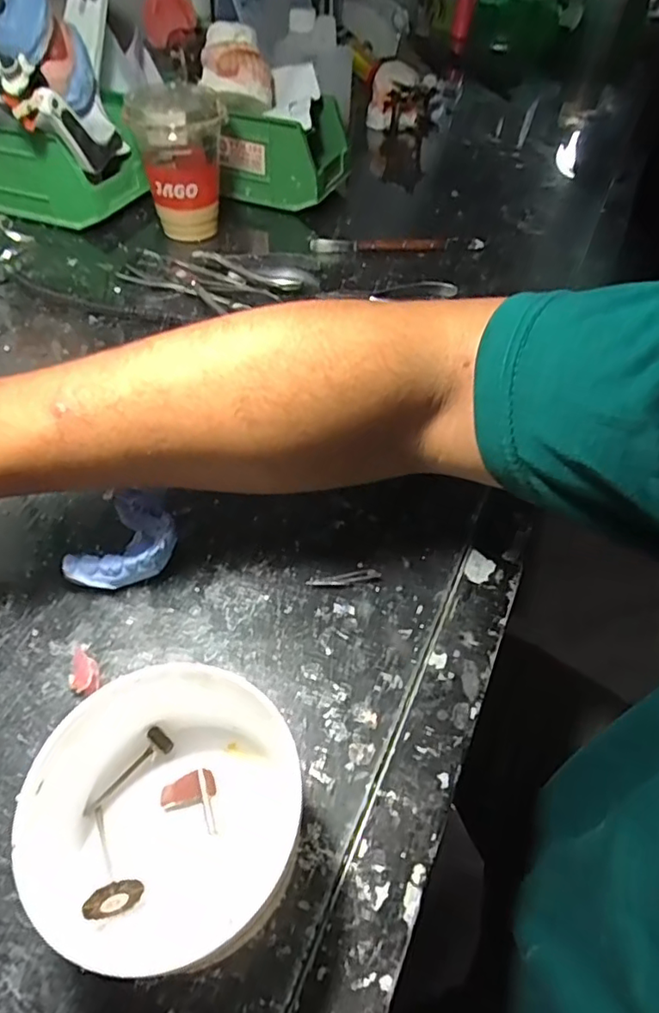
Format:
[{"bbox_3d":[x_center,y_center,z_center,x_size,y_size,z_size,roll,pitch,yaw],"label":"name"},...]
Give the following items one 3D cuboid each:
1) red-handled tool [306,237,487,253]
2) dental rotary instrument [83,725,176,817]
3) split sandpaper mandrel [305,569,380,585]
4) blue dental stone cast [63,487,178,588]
[{"bbox_3d":[0.070,-0.263,0.567,0.175,0.015,0.021,-4,50,-6],"label":"red-handled tool"},{"bbox_3d":[-0.085,0.114,0.240,0.012,0.008,0.041,36,71,24],"label":"dental rotary instrument"},{"bbox_3d":[0.008,0.041,0.315,0.041,0.004,0.006,-9,51,-11],"label":"split sandpaper mandrel"},{"bbox_3d":[-0.108,0.020,0.309,0.049,0.027,0.059,16,51,10],"label":"blue dental stone cast"}]

